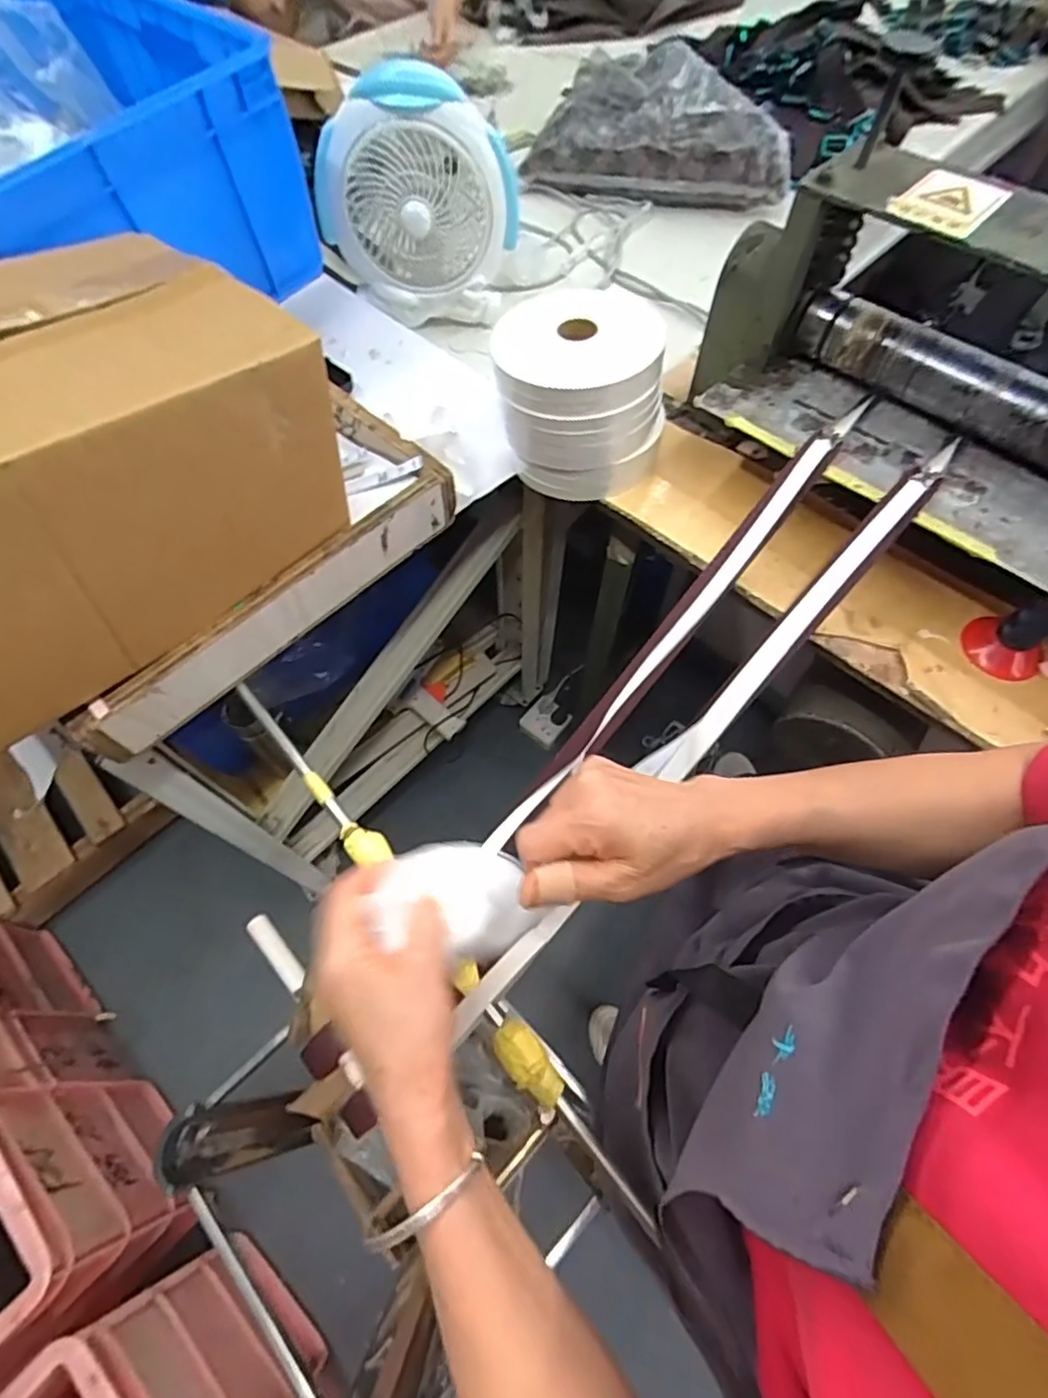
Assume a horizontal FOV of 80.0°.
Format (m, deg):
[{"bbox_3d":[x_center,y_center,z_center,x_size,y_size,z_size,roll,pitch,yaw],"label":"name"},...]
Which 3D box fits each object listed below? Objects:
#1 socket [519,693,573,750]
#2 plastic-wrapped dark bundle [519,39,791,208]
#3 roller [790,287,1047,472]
[{"bbox_3d":[0.050,0.048,1.412,0.087,0.036,0.102,36,67,17],"label":"socket"},{"bbox_3d":[0.231,-1.016,1.119,0.452,0.139,0.263,3,62,1],"label":"plastic-wrapped dark bundle"},{"bbox_3d":[0.452,-0.239,0.550,0.465,0.057,0.058,35,67,17],"label":"roller"}]

